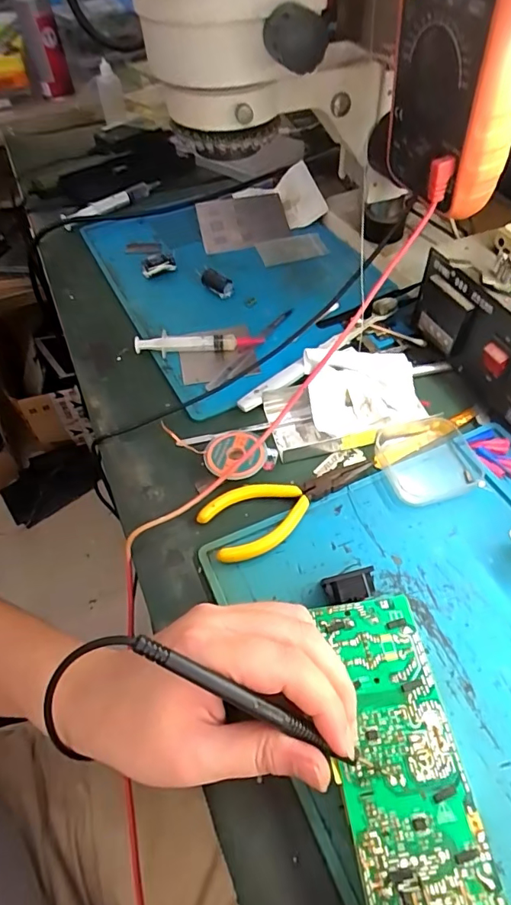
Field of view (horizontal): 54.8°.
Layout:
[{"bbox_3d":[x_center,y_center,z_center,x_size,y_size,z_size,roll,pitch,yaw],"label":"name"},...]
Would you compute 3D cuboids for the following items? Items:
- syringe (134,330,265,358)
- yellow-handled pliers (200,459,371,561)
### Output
[{"bbox_3d":[-0.051,-0.098,0.444,0.114,0.018,0.013,-2,52,2],"label":"syringe"},{"bbox_3d":[0.025,0.033,0.342,0.125,0.011,0.051,-24,54,-15],"label":"yellow-handled pliers"}]

